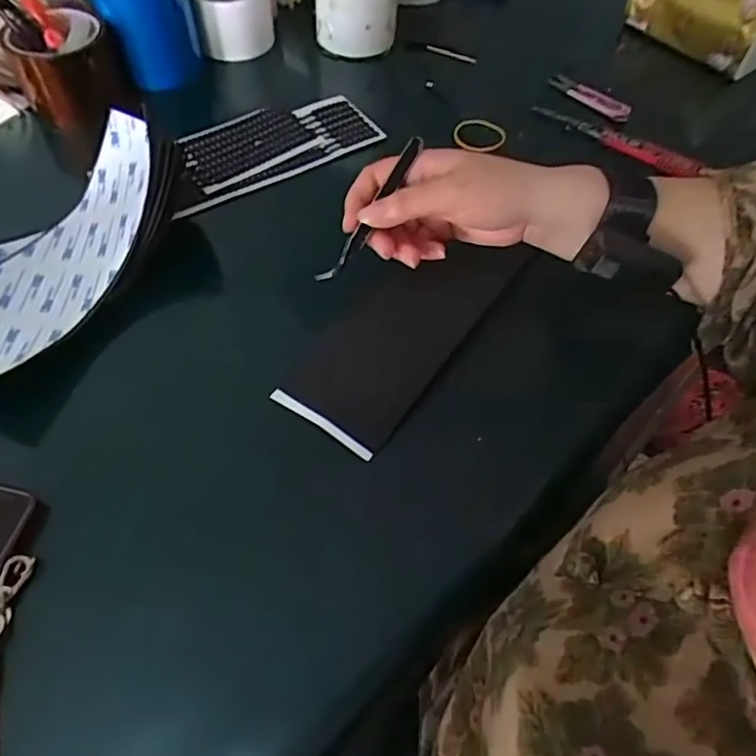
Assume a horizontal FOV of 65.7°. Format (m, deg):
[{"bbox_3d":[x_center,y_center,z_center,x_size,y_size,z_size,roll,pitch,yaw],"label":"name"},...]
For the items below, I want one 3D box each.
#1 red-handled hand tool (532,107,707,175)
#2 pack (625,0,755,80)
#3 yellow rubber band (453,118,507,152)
[{"bbox_3d":[0.234,-0.236,0.575,0.169,0.011,0.023,31,62,17],"label":"red-handled hand tool"},{"bbox_3d":[0.369,-0.414,0.658,0.172,0.070,0.075,36,63,19],"label":"pack"},{"bbox_3d":[0.100,-0.241,0.582,0.048,0.008,0.045,0,63,-1],"label":"yellow rubber band"}]

